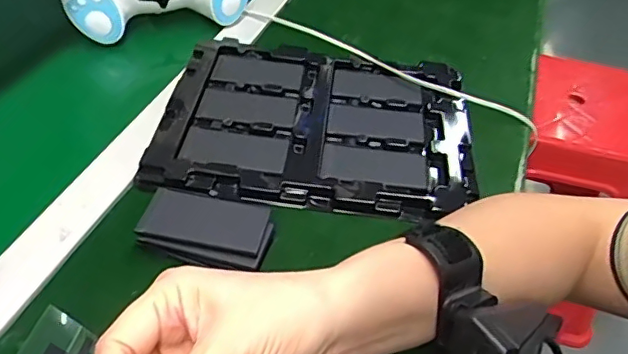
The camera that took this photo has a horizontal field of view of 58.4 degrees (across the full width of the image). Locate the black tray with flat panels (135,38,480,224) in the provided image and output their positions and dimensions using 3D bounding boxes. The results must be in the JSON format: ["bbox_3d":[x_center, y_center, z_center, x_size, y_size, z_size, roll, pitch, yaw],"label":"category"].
[{"bbox_3d":[0.004,-0.053,0.520,0.274,0.019,0.219,9,44,2],"label":"black tray with flat panels"}]

